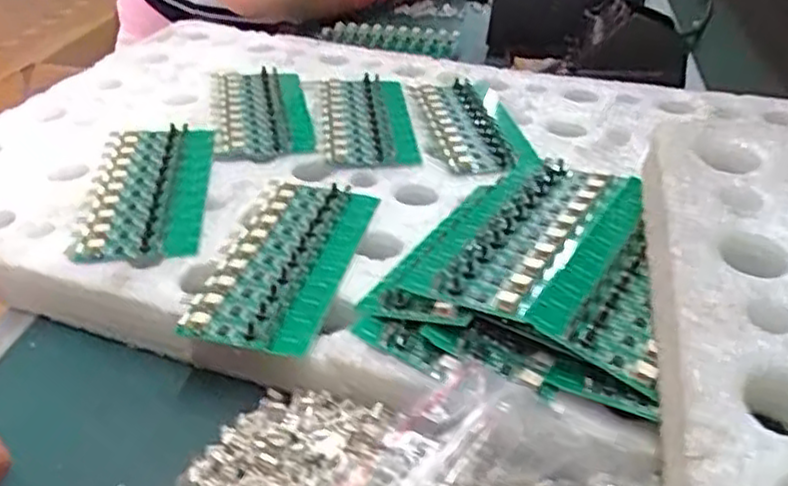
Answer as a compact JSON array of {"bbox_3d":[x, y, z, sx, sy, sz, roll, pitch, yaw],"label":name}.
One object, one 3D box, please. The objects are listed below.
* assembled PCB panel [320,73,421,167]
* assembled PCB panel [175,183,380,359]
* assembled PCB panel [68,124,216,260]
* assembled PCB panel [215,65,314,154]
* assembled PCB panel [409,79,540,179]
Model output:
[{"bbox_3d":[-0.020,-0.090,0.519,0.061,0.011,0.135,-4,35,-6],"label":"assembled PCB panel"},{"bbox_3d":[-0.054,0.007,0.378,0.061,0.008,0.130,8,36,11],"label":"assembled PCB panel"},{"bbox_3d":[-0.146,-0.035,0.434,0.066,0.011,0.137,-4,35,-6],"label":"assembled PCB panel"},{"bbox_3d":[-0.097,-0.098,0.526,0.065,0.006,0.136,-6,35,-9],"label":"assembled PCB panel"},{"bbox_3d":[0.055,-0.080,0.505,0.060,0.012,0.145,-6,35,-8],"label":"assembled PCB panel"}]

